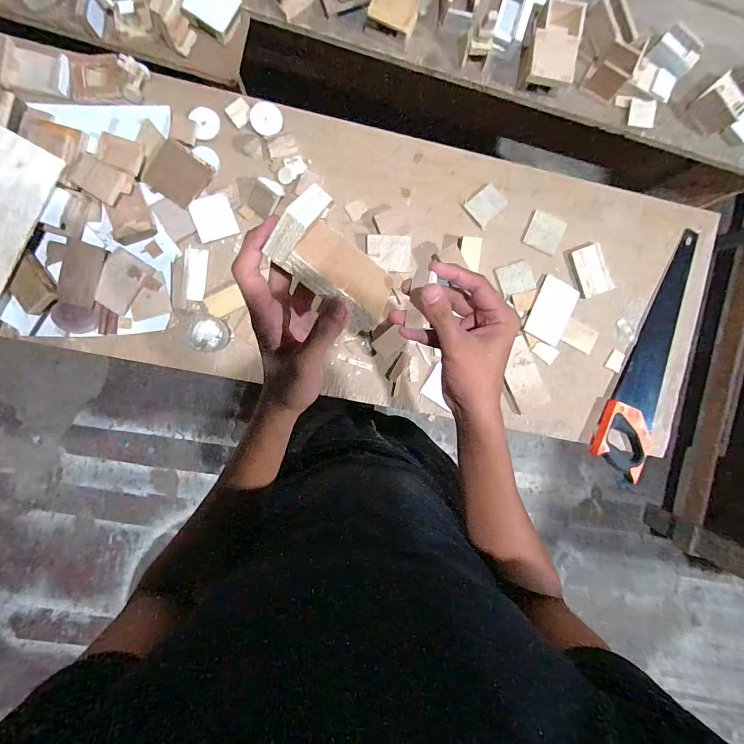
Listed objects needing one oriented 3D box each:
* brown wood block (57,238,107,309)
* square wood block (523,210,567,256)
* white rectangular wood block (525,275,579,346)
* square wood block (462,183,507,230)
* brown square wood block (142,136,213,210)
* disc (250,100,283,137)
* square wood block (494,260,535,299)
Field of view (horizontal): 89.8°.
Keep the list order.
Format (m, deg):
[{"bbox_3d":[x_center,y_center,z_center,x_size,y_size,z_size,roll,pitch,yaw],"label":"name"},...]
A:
[{"bbox_3d":[-0.518,-0.174,0.666,0.059,0.020,0.109,14,95,-19],"label":"brown wood block"},{"bbox_3d":[0.353,-0.282,0.760,0.072,0.010,0.071,22,91,-4],"label":"square wood block"},{"bbox_3d":[0.369,-0.124,0.762,0.080,0.007,0.122,23,91,-4],"label":"white rectangular wood block"},{"bbox_3d":[0.227,-0.333,0.745,0.074,0.007,0.060,-42,94,-1],"label":"square wood block"},{"bbox_3d":[-0.348,-0.354,0.671,0.083,0.016,0.091,34,90,-4],"label":"brown square wood block"},{"bbox_3d":[-0.198,-0.475,0.700,0.057,0.005,0.061,0,92,-4],"label":"disc"},{"bbox_3d":[0.292,-0.191,0.762,0.072,0.007,0.062,-18,93,-3],"label":"square wood block"}]

